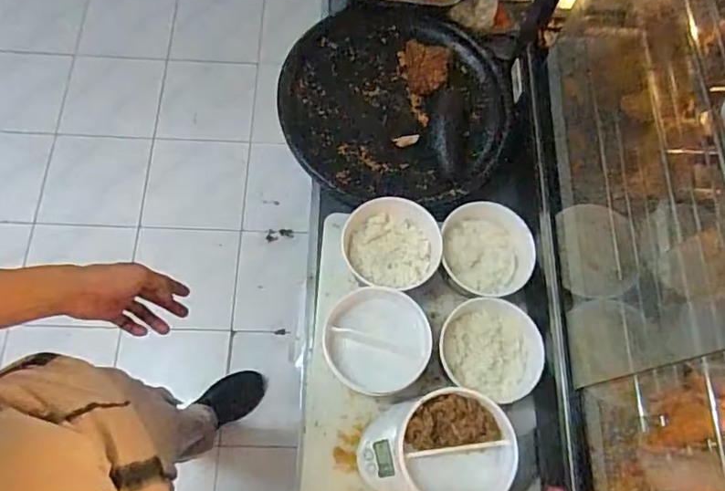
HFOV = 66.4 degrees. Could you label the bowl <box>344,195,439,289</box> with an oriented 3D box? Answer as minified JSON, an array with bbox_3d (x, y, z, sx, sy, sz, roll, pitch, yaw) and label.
[{"bbox_3d":[0.041,0.000,0.737,0.126,0.045,0.119,0,70,0],"label":"bowl"}]

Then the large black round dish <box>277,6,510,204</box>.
[{"bbox_3d":[0.049,-0.204,0.828,0.328,0.053,0.319,0,70,0],"label":"large black round dish"}]

